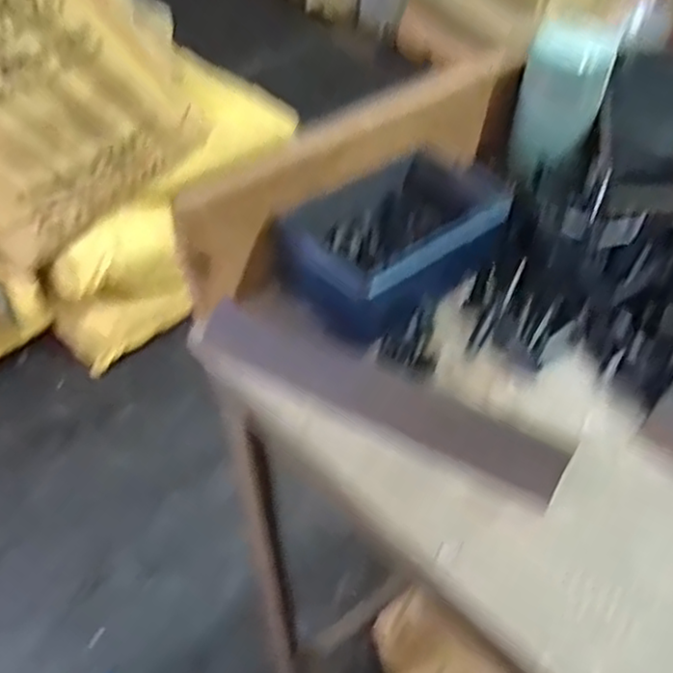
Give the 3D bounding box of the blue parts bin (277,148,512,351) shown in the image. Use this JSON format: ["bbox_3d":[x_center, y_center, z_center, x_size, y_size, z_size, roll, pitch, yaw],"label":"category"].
[{"bbox_3d":[0.048,-0.069,0.513,0.160,0.062,0.095,-34,53,-29],"label":"blue parts bin"}]

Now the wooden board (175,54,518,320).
[{"bbox_3d":[0.019,-0.126,0.533,0.307,0.086,0.023,-34,53,-28],"label":"wooden board"}]

